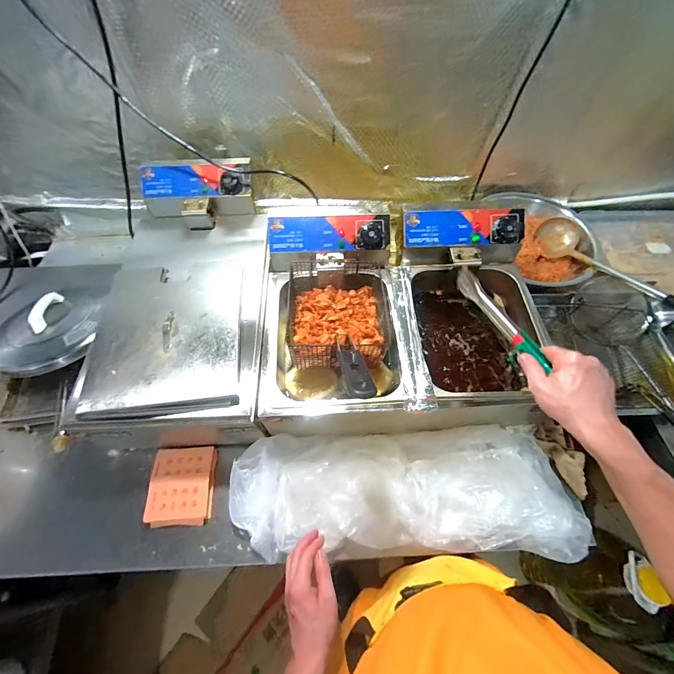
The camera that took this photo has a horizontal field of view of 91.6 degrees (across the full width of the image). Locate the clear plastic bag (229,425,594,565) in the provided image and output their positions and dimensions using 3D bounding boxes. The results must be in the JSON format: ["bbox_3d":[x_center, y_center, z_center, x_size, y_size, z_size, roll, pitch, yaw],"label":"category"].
[{"bbox_3d":[0.137,0.301,0.653,0.691,0.079,0.236,-1,59,1],"label":"clear plastic bag"}]

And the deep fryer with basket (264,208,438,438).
[{"bbox_3d":[-0.005,-0.043,0.722,0.307,0.223,0.437,-4,59,-1],"label":"deep fryer with basket"}]

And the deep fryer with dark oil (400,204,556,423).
[{"bbox_3d":[0.302,-0.050,0.743,0.272,0.248,0.428,-5,59,-2],"label":"deep fryer with dark oil"}]

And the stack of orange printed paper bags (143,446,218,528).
[{"bbox_3d":[-0.331,0.315,0.696,0.126,0.034,0.151,-4,59,-1],"label":"stack of orange printed paper bags"}]

